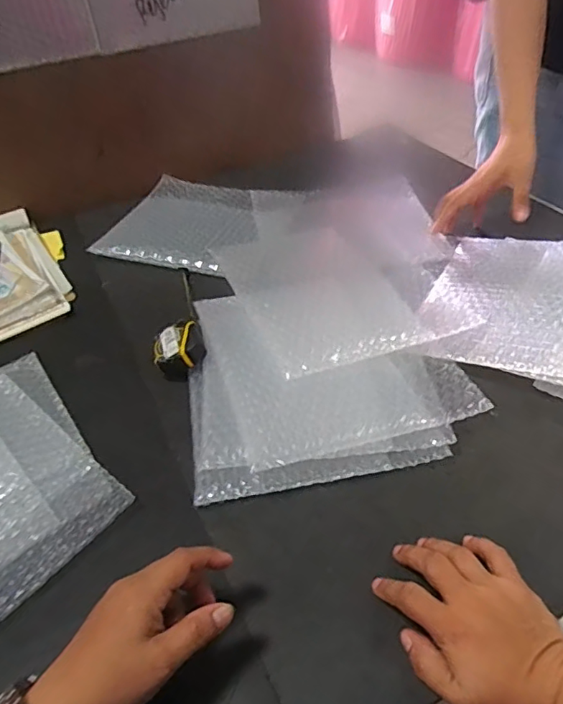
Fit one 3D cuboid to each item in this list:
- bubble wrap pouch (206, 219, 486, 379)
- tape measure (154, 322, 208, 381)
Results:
[{"bbox_3d":[0.061,-0.085,0.647,0.236,0.012,0.277,-14,43,-18],"label":"bubble wrap pouch"},{"bbox_3d":[-0.112,-0.001,0.597,0.057,0.036,0.068,-12,44,-7],"label":"tape measure"}]

